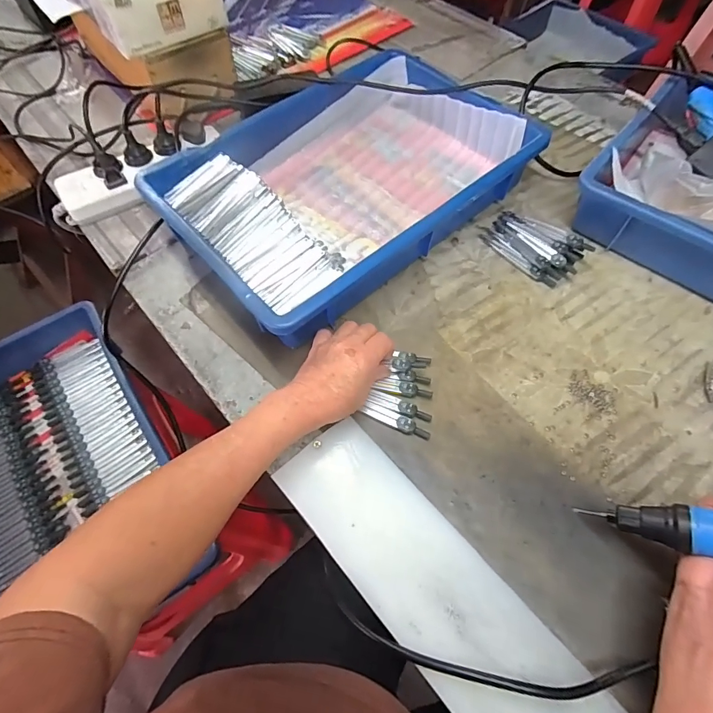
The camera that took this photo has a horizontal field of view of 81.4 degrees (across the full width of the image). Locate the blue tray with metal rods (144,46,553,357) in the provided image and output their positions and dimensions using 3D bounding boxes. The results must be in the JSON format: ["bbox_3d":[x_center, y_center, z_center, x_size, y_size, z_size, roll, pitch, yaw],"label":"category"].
[{"bbox_3d":[-0.010,-0.225,0.528,0.417,0.080,0.281,-39,68,-18],"label":"blue tray with metal rods"}]

